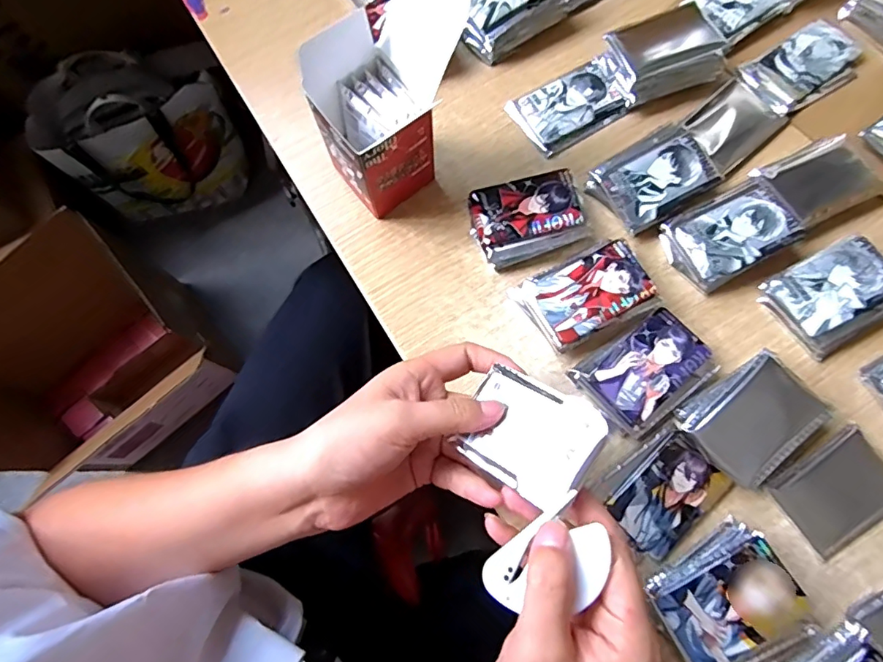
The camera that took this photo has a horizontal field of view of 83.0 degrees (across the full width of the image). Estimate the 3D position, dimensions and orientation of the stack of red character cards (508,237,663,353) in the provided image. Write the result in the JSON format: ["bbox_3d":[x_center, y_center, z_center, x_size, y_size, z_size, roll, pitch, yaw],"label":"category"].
[{"bbox_3d":[0.115,-0.029,0.404,0.094,0.031,0.065,-25,77,-5],"label":"stack of red character cards"}]

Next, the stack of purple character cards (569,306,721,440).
[{"bbox_3d":[0.161,0.032,0.393,0.091,0.021,0.070,-39,79,-8],"label":"stack of purple character cards"}]

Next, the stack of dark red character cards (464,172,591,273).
[{"bbox_3d":[0.072,-0.094,0.421,0.090,0.030,0.066,-12,77,-2],"label":"stack of dark red character cards"}]

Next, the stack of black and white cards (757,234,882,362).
[{"bbox_3d":[0.314,-0.028,0.399,0.087,0.031,0.071,-28,78,-5],"label":"stack of black and white cards"}]

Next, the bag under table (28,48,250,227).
[{"bbox_3d":[-0.563,-0.373,0.996,0.288,0.334,0.123,-24,77,-6],"label":"bag under table"}]

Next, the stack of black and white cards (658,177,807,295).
[{"bbox_3d":[0.238,-0.080,0.413,0.090,0.032,0.065,-28,78,-5],"label":"stack of black and white cards"}]

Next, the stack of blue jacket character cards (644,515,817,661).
[{"bbox_3d":[0.194,0.188,0.340,0.088,0.042,0.068,-31,78,-6],"label":"stack of blue jacket character cards"}]

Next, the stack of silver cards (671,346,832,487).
[{"bbox_3d":[0.232,0.066,0.376,0.085,0.029,0.066,-35,78,-7],"label":"stack of silver cards"}]

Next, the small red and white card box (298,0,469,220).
[{"bbox_3d":[-0.039,-0.176,0.379,0.111,0.154,0.084,-37,79,-7],"label":"small red and white card box"}]

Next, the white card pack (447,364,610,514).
[{"bbox_3d":[0.053,0.063,0.303,0.081,0.006,0.064,23,74,36],"label":"white card pack"}]

